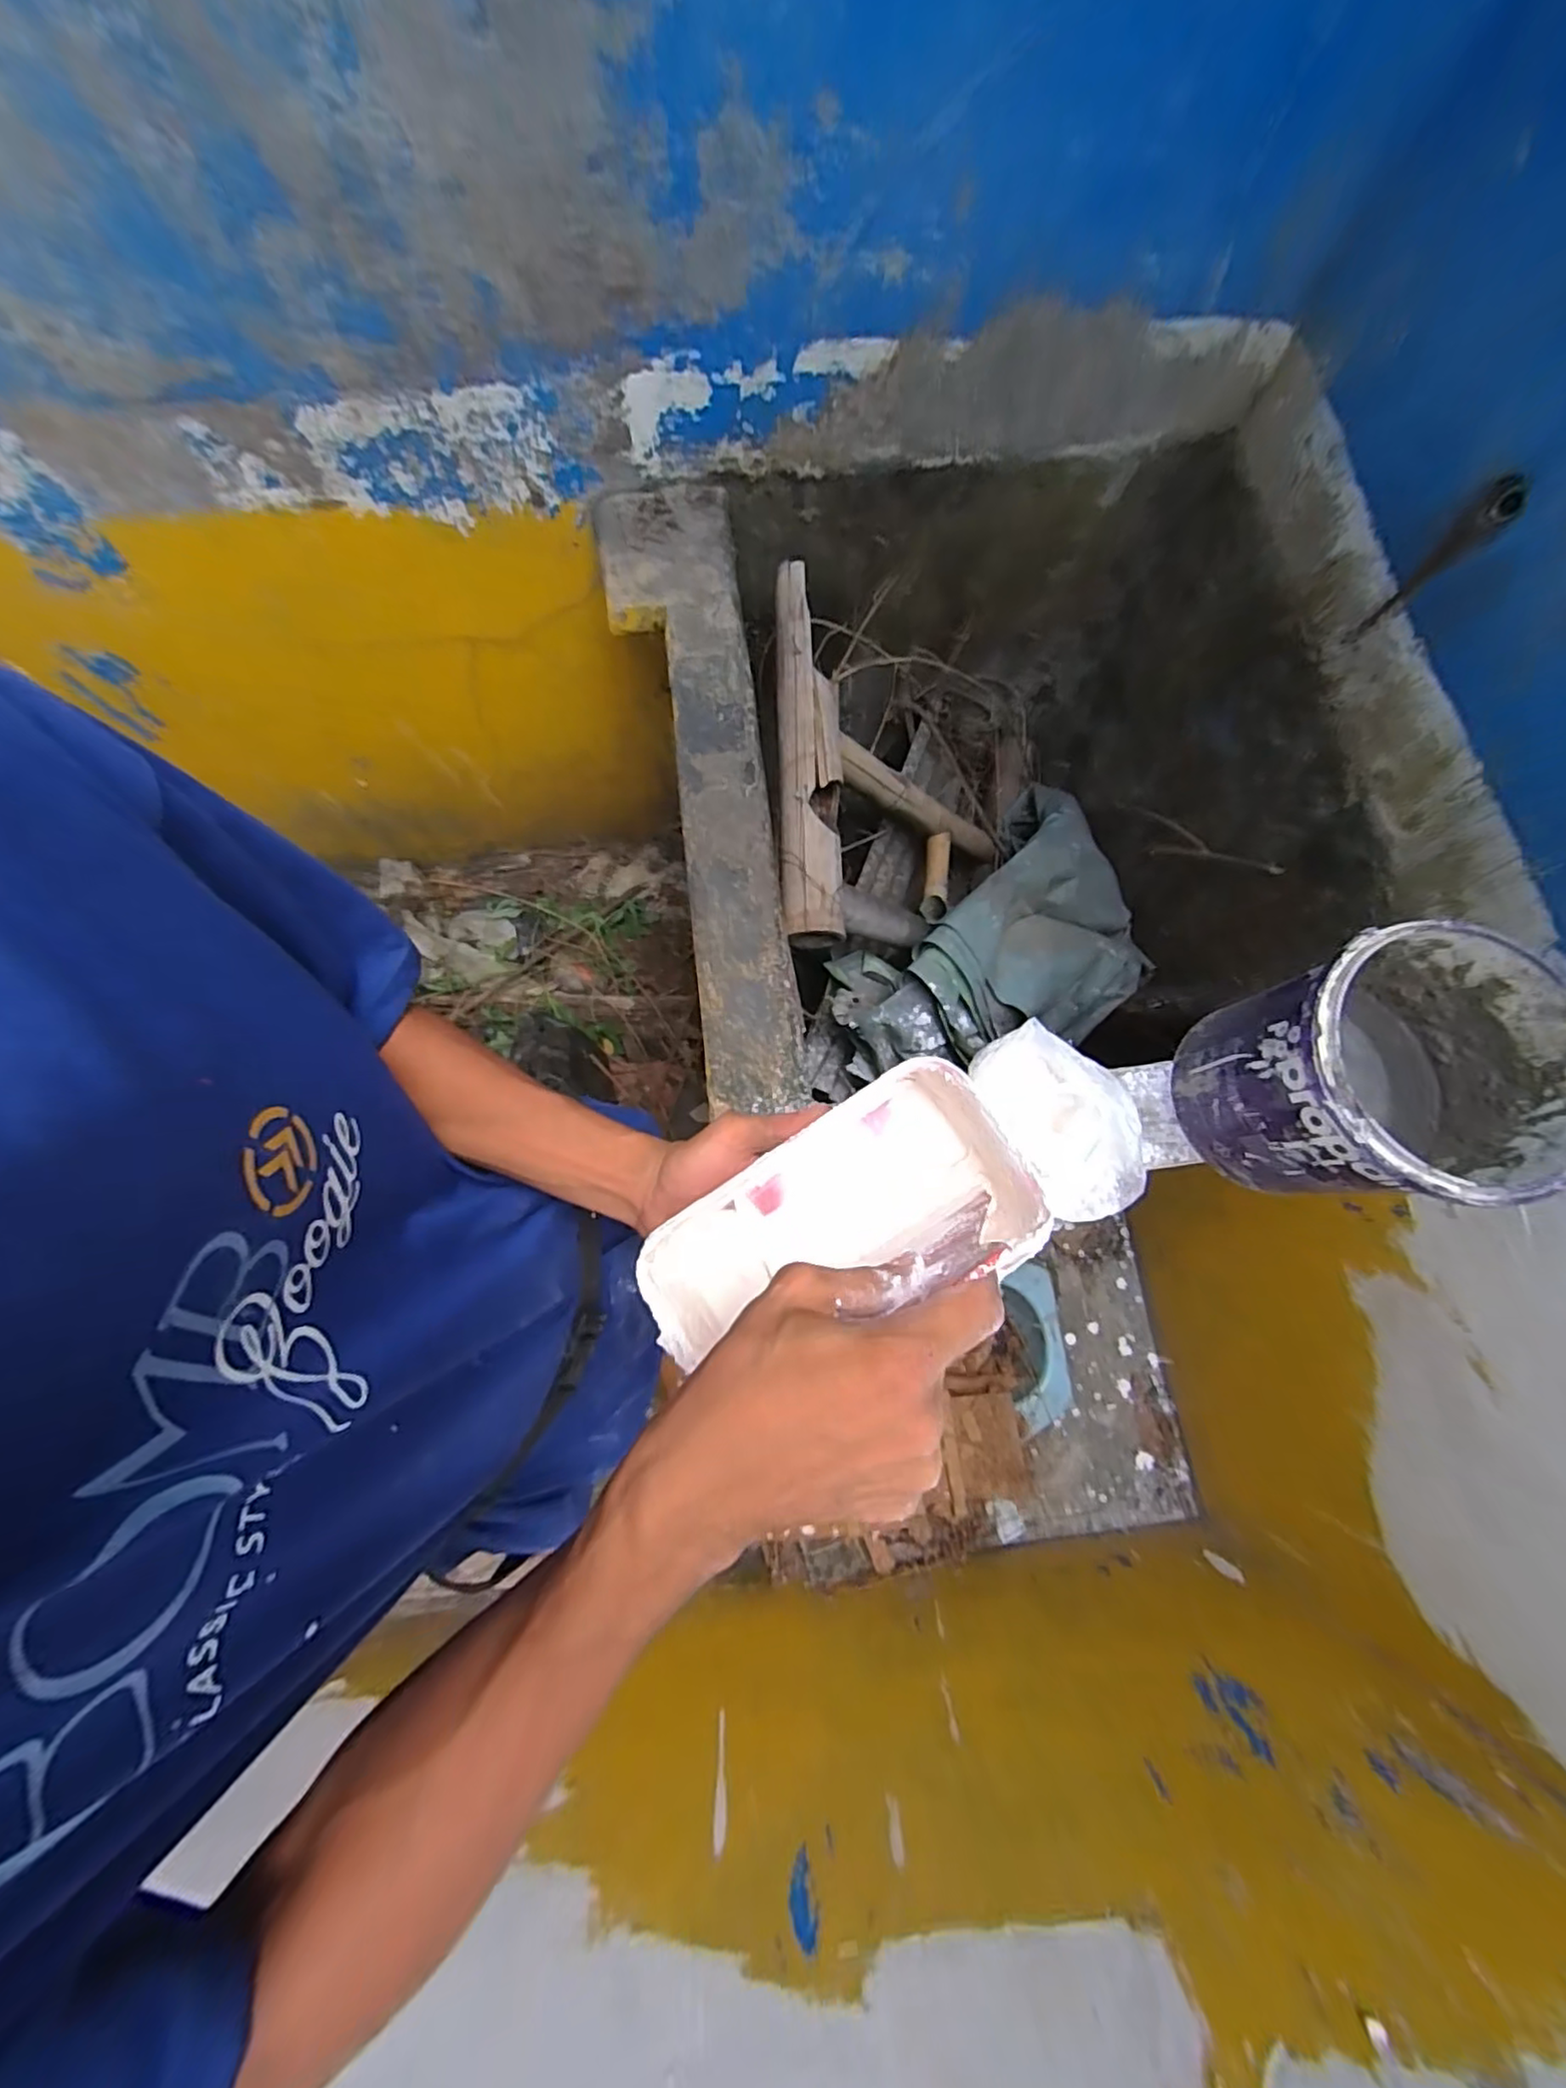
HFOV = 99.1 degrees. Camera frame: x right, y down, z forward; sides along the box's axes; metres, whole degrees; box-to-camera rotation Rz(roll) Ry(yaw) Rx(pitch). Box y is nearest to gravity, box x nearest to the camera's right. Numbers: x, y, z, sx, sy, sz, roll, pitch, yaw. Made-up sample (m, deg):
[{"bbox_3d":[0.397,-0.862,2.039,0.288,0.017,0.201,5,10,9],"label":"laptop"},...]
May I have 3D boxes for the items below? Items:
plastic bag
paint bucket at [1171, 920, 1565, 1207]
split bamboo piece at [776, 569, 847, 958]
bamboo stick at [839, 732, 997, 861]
[{"bbox_3d":[0.233,0.064,0.566,0.114,0.080,0.167,-22,79,-5],"label":"plastic bag"},{"bbox_3d":[0.438,0.028,0.517,0.187,0.174,0.176,0,78,-1],"label":"paint bucket"},{"bbox_3d":[0.031,-0.355,0.830,0.078,0.083,0.482,-1,78,-1],"label":"split bamboo piece"},{"bbox_3d":[0.225,-0.371,1.073,0.052,0.544,0.047,-27,73,34],"label":"bamboo stick"}]

